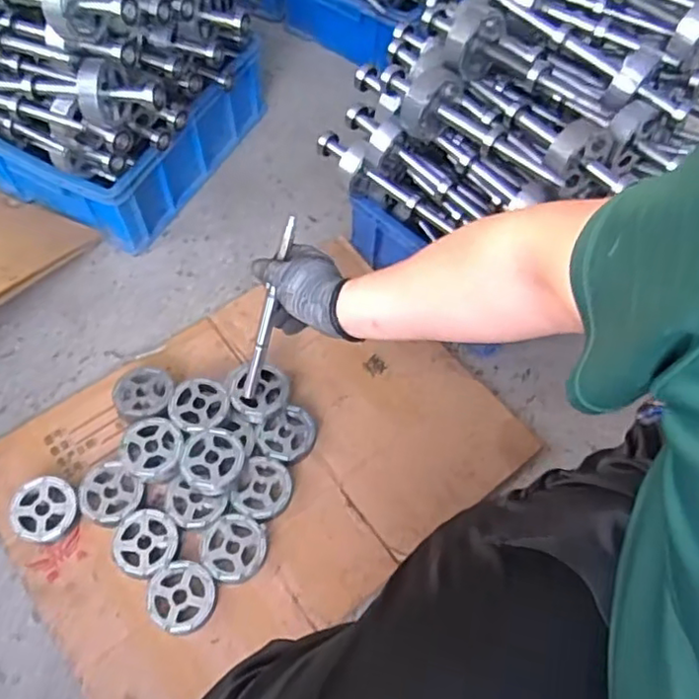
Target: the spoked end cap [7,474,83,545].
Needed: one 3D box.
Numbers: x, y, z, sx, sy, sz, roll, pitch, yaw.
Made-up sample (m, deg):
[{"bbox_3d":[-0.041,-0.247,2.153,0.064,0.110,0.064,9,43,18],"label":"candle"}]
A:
[{"bbox_3d":[-0.374,0.195,0.779,0.083,0.017,0.077,2,66,-5],"label":"spoked end cap"}]

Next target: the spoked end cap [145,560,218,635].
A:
[{"bbox_3d":[-0.195,0.290,0.746,0.078,0.034,0.075,1,62,-2],"label":"spoked end cap"}]

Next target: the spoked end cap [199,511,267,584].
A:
[{"bbox_3d":[-0.140,0.243,0.777,0.076,0.029,0.075,1,62,-2],"label":"spoked end cap"}]

